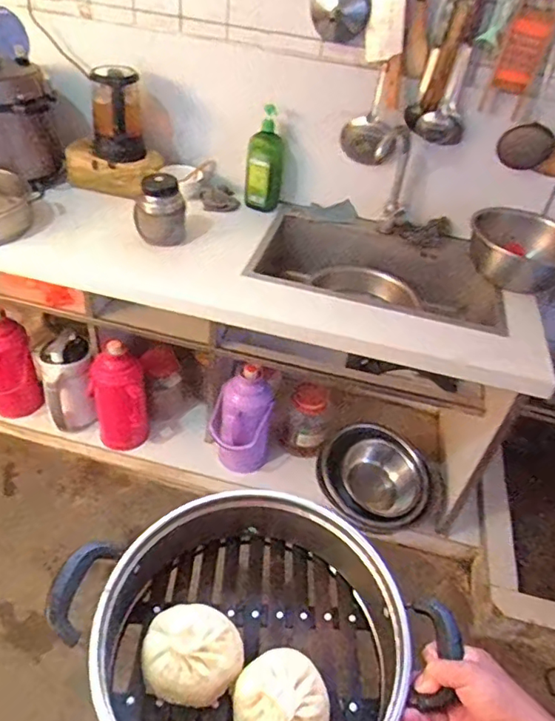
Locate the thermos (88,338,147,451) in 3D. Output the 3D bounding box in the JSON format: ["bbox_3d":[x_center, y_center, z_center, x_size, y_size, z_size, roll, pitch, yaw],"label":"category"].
[{"bbox_3d":[-0.472,0.125,1.580,0.164,0.333,0.128,-16,47,-18],"label":"thermos"}]

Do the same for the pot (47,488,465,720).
[{"bbox_3d":[-0.022,0.273,0.520,0.287,0.110,0.277,1,44,-1],"label":"pot"}]

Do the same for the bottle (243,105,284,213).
[{"bbox_3d":[-0.038,-0.544,1.452,0.083,0.284,0.079,27,49,24],"label":"bottle"}]

